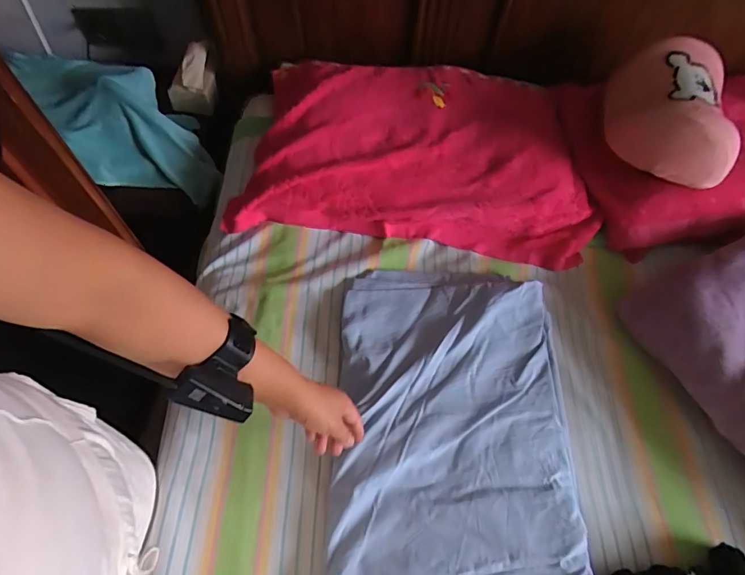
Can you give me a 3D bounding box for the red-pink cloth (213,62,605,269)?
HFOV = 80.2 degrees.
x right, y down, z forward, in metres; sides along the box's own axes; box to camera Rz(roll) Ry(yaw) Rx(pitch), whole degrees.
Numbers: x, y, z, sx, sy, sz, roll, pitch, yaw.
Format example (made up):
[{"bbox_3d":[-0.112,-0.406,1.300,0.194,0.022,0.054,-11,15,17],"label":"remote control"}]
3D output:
[{"bbox_3d":[0.070,-0.265,0.828,0.640,0.130,0.433,0,61,-1],"label":"red-pink cloth"}]

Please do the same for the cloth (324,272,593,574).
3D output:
[{"bbox_3d":[0.112,0.262,0.581,0.325,0.048,0.648,2,61,0],"label":"cloth"}]

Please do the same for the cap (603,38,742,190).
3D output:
[{"bbox_3d":[0.505,-0.300,0.772,0.176,0.132,0.249,10,61,4],"label":"cap"}]

